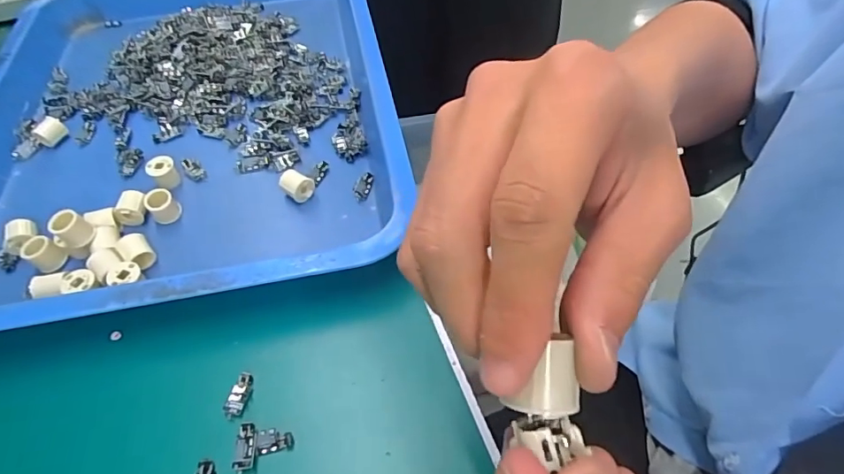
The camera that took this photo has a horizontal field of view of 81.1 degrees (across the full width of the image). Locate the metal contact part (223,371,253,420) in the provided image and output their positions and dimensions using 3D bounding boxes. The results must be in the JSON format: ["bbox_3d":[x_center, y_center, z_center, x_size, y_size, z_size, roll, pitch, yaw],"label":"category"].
[{"bbox_3d":[-0.107,0.093,0.290,0.011,0.005,0.026,8,54,8],"label":"metal contact part"}]

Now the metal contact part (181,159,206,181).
[{"bbox_3d":[-0.181,-0.054,0.390,0.012,0.004,0.025,-38,62,-25],"label":"metal contact part"}]

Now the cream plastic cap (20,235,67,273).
[{"bbox_3d":[-0.259,0.012,0.339,0.018,0.020,0.019,-1,53,1],"label":"cream plastic cap"}]

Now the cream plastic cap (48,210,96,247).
[{"bbox_3d":[-0.233,-0.005,0.328,0.018,0.021,0.019,-1,53,1],"label":"cream plastic cap"}]

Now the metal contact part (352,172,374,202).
[{"bbox_3d":[-0.046,-0.039,0.381,0.013,0.006,0.026,9,54,8],"label":"metal contact part"}]

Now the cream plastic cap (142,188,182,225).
[{"bbox_3d":[-0.189,-0.023,0.361,0.020,0.019,0.017,-33,58,-21],"label":"cream plastic cap"}]

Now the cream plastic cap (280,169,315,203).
[{"bbox_3d":[-0.095,-0.038,0.372,0.020,0.018,0.020,21,56,17],"label":"cream plastic cap"}]

